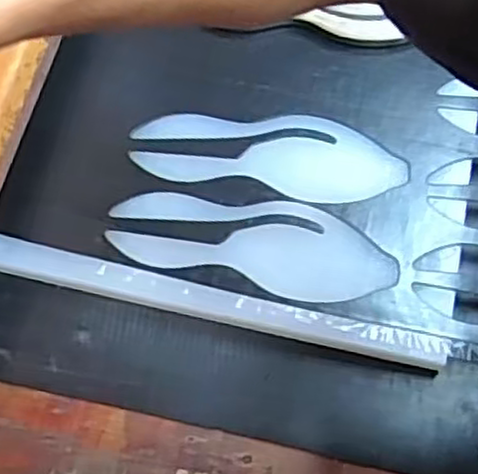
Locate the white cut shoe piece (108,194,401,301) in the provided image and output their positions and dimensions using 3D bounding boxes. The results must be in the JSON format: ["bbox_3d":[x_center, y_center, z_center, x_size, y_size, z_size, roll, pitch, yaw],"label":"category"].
[{"bbox_3d":[0.015,0.004,0.710,0.272,0.005,0.090,11,68,5],"label":"white cut shoe piece"}]

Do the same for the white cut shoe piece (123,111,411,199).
[{"bbox_3d":[0.032,-0.087,0.747,0.271,0.010,0.092,6,68,3],"label":"white cut shoe piece"}]

